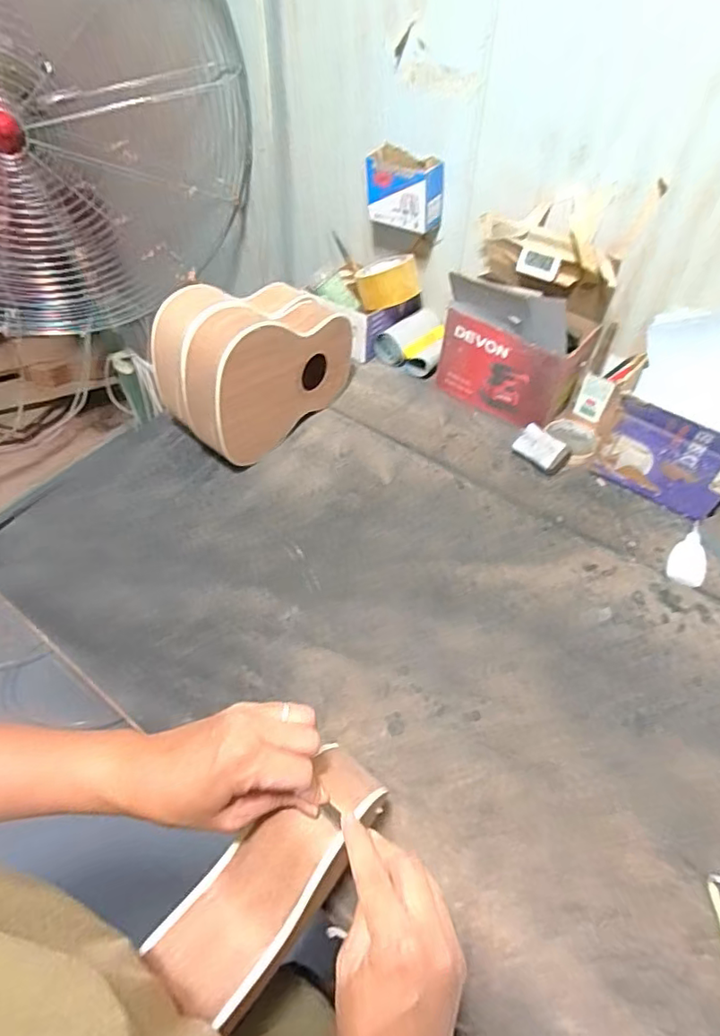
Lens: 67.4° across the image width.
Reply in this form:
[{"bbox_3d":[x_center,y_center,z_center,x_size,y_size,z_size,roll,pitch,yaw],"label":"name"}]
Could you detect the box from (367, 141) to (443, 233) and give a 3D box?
[{"bbox_3d":[0.068,-0.503,0.836,0.117,0.086,0.061,26,57,19],"label":"box"}]

